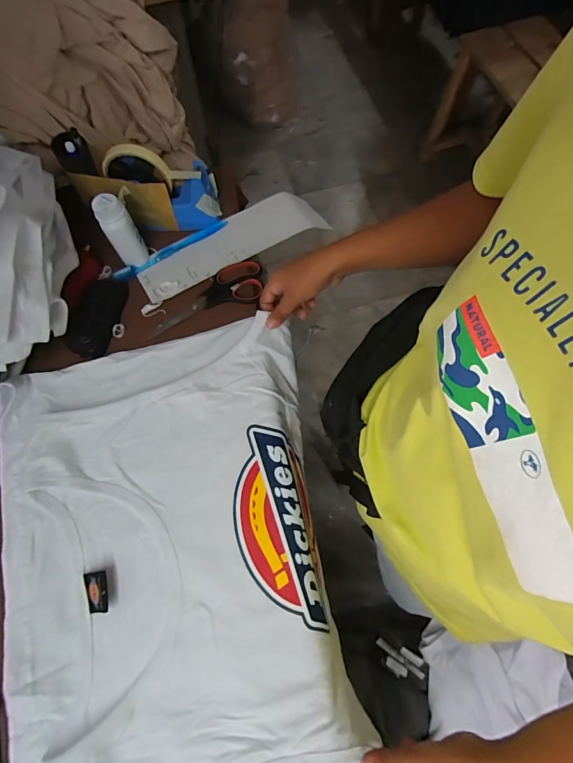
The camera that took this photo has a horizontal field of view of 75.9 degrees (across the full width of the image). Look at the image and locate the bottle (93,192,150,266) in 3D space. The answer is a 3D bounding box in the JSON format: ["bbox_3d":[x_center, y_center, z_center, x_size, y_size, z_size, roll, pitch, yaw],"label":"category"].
[{"bbox_3d":[-0.217,-0.196,0.487,0.038,0.100,0.030,-31,74,-9],"label":"bottle"}]

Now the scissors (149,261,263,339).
[{"bbox_3d":[-0.110,-0.117,0.508,0.170,0.007,0.067,-25,73,-7],"label":"scissors"}]

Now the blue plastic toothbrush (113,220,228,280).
[{"bbox_3d":[-0.167,-0.195,0.531,0.178,0.016,0.017,-35,74,-10],"label":"blue plastic toothbrush"}]

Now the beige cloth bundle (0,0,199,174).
[{"bbox_3d":[-0.290,-0.444,0.513,0.084,0.255,0.371,18,36,38],"label":"beige cloth bundle"}]

